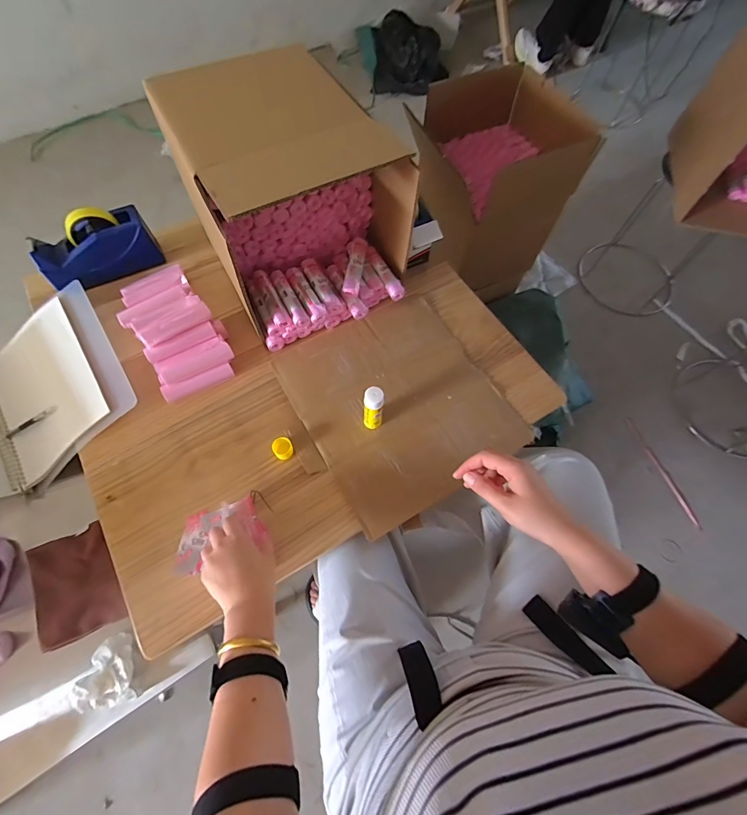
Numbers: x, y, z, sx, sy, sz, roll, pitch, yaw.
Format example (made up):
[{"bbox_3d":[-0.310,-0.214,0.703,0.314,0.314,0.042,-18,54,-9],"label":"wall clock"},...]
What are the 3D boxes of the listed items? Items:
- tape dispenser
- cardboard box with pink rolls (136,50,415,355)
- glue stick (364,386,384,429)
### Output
[{"bbox_3d":[-0.522,-0.302,0.733,0.202,0.102,0.067,-29,70,-14],"label":"tape dispenser"},{"bbox_3d":[-0.143,-0.352,0.691,0.303,0.261,0.387,-30,70,-14],"label":"cardboard box with pink rolls"},{"bbox_3d":[0.000,0.003,0.613,0.029,0.098,0.027,1,66,-1],"label":"glue stick"}]

